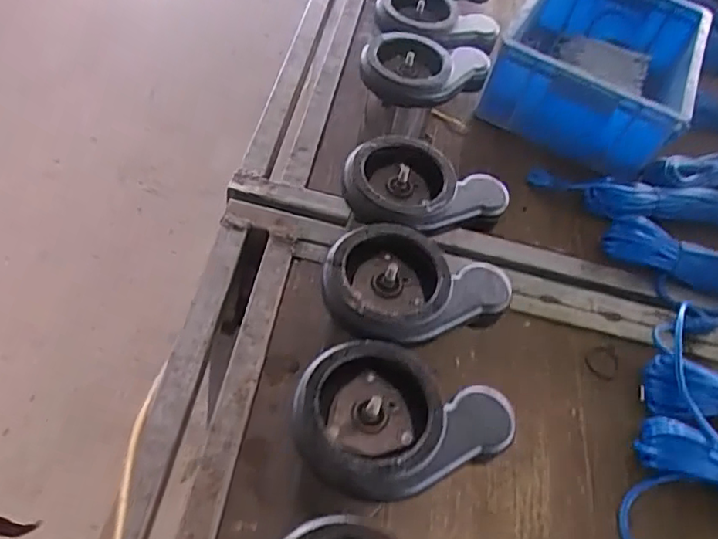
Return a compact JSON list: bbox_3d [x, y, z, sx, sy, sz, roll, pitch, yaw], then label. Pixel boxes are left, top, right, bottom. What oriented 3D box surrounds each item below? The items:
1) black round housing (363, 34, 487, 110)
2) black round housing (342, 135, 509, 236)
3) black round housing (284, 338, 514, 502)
[{"bbox_3d":[0.081,-0.252,0.749,0.154,0.048,0.123,21,51,3],"label":"black round housing"},{"bbox_3d":[0.063,-0.088,0.619,0.158,0.044,0.120,-15,58,-23],"label":"black round housing"},{"bbox_3d":[0.034,0.114,0.458,0.164,0.041,0.115,4,52,-11],"label":"black round housing"}]

